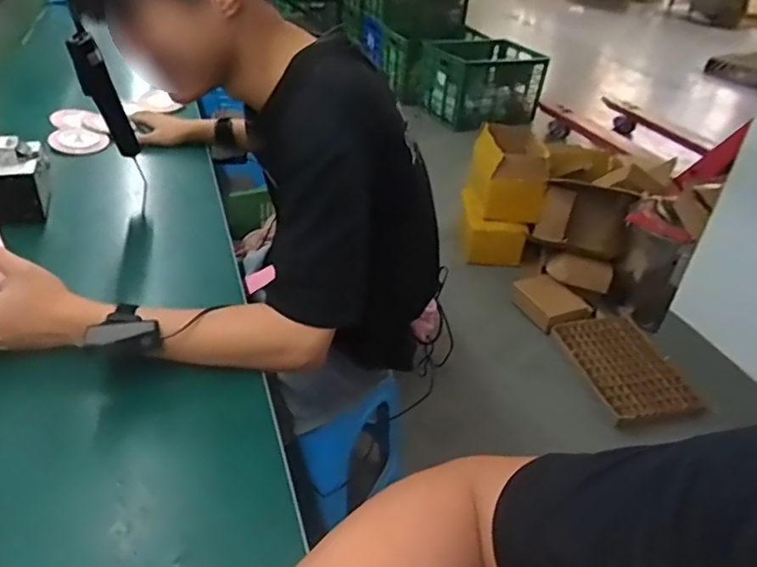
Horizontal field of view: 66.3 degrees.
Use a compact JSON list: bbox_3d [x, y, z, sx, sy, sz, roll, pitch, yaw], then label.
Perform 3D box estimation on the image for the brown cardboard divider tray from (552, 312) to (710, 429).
[{"bbox_3d":[0.750,0.236,1.792,0.298,0.044,0.450,-3,35,-12],"label":"brown cardboard divider tray"}]

